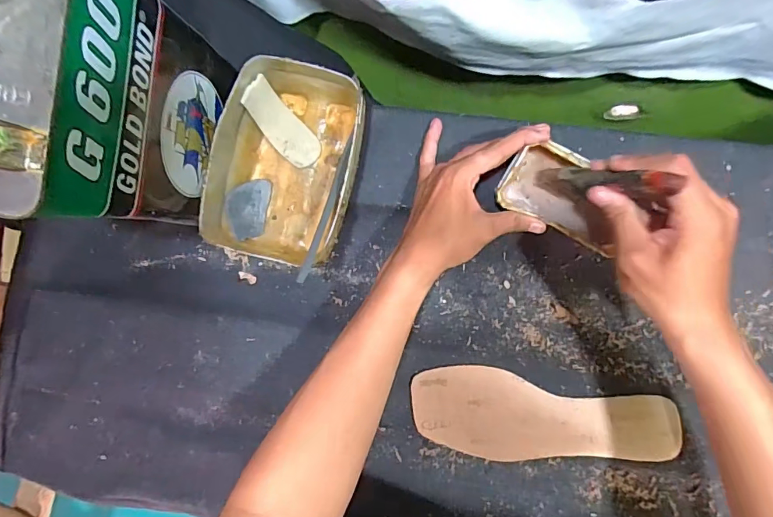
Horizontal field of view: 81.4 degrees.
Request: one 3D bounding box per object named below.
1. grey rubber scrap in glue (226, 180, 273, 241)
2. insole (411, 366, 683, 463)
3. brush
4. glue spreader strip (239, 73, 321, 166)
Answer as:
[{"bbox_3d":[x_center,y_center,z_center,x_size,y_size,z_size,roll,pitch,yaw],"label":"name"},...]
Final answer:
[{"bbox_3d":[-0.140,-0.051,0.452,0.043,0.005,0.062,11,89,-38],"label":"grey rubber scrap in glue"},{"bbox_3d":[0.150,0.158,0.437,0.245,0.006,0.083,6,88,6],"label":"insole"},{"bbox_3d":[0.159,-0.058,0.343,0.018,0.151,0.019,-3,103,-14],"label":"brush"},{"bbox_3d":[-0.104,-0.131,0.444,0.036,0.015,0.091,-38,113,3],"label":"glue spreader strip"}]

